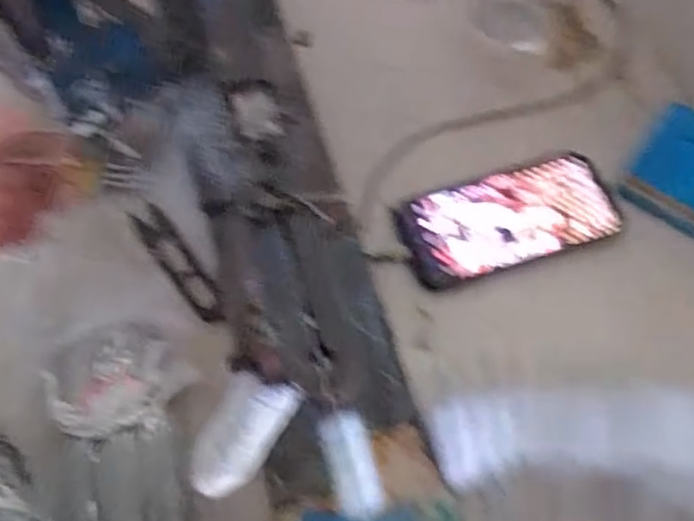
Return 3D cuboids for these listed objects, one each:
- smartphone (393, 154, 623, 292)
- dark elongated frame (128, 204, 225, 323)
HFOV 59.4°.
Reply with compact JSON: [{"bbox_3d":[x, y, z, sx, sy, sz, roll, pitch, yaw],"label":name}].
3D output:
[{"bbox_3d":[0.127,-0.034,0.475,0.166,0.005,0.079,-17,67,-6],"label":"smartphone"},{"bbox_3d":[-0.127,0.002,0.463,0.025,0.007,0.115,-36,71,-14],"label":"dark elongated frame"}]

